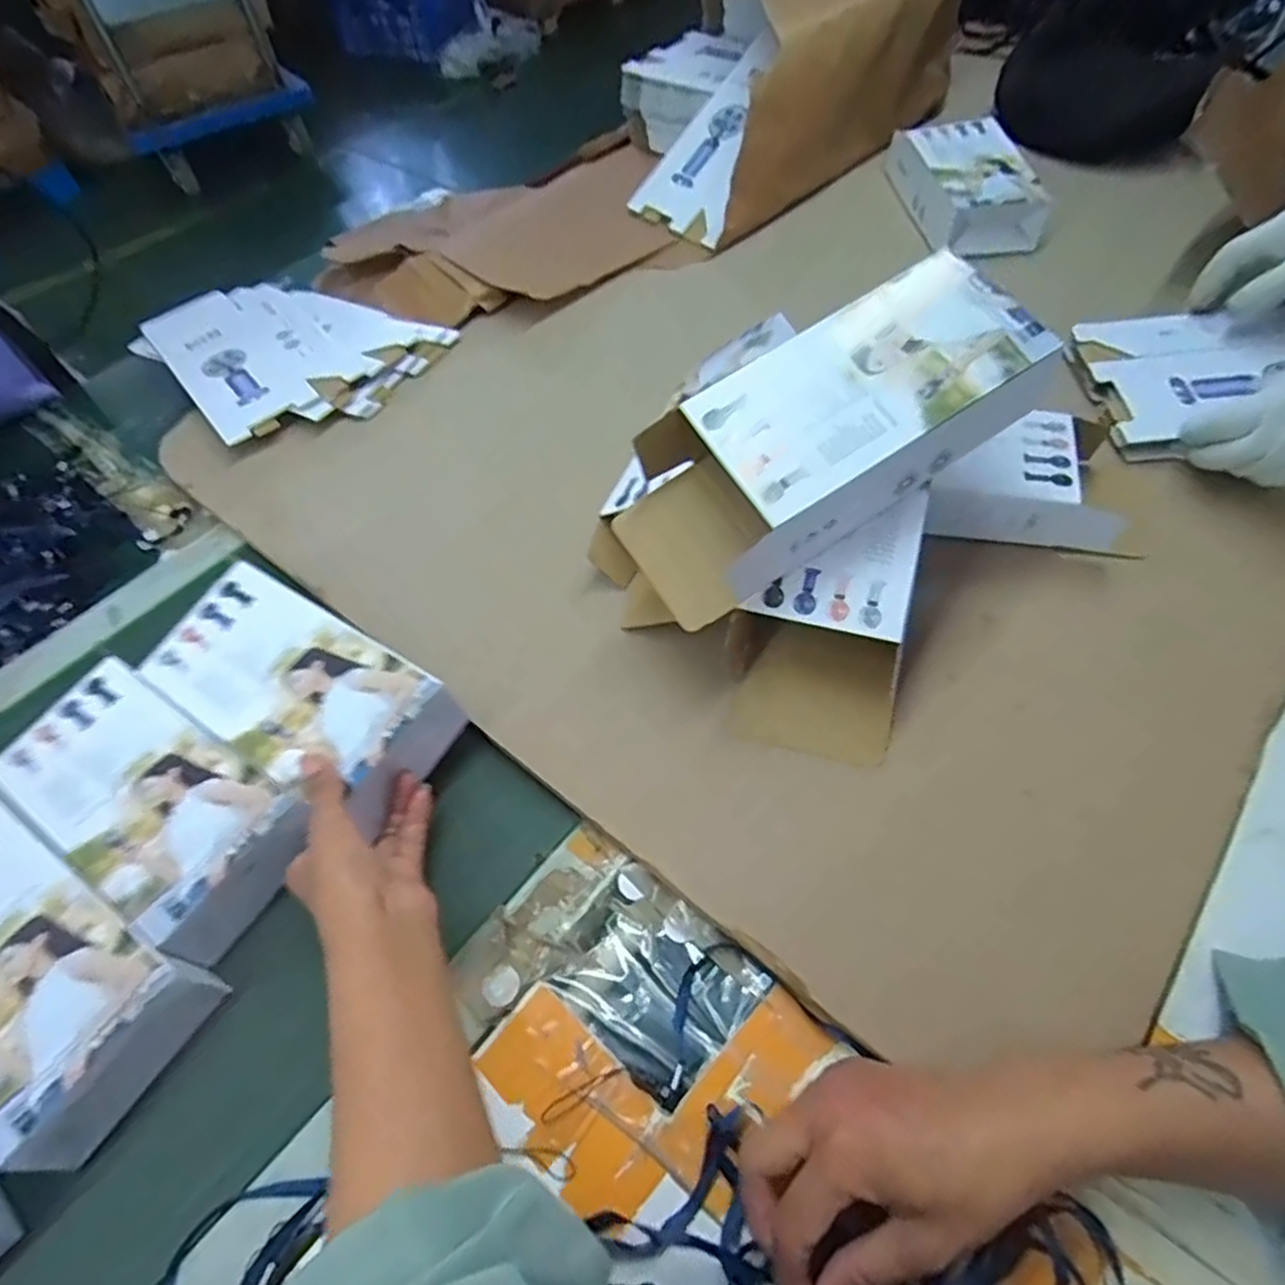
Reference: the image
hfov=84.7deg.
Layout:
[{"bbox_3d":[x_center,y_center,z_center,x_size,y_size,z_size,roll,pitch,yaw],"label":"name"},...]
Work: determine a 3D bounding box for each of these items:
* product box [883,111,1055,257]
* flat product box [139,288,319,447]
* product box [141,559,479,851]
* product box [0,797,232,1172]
[{"bbox_3d":[0.356,-0.504,0.778,0.101,0.060,0.217,-6,57,0],"label":"product box"},{"bbox_3d":[-0.433,-0.296,0.723,0.096,0.006,0.280,-36,63,-18],"label":"flat product box"},{"bbox_3d":[-0.221,0.029,0.446,0.195,0.051,0.102,25,62,15],"label":"product box"},{"bbox_3d":[-0.342,0.177,0.391,0.193,0.048,0.098,27,63,19],"label":"product box"}]

